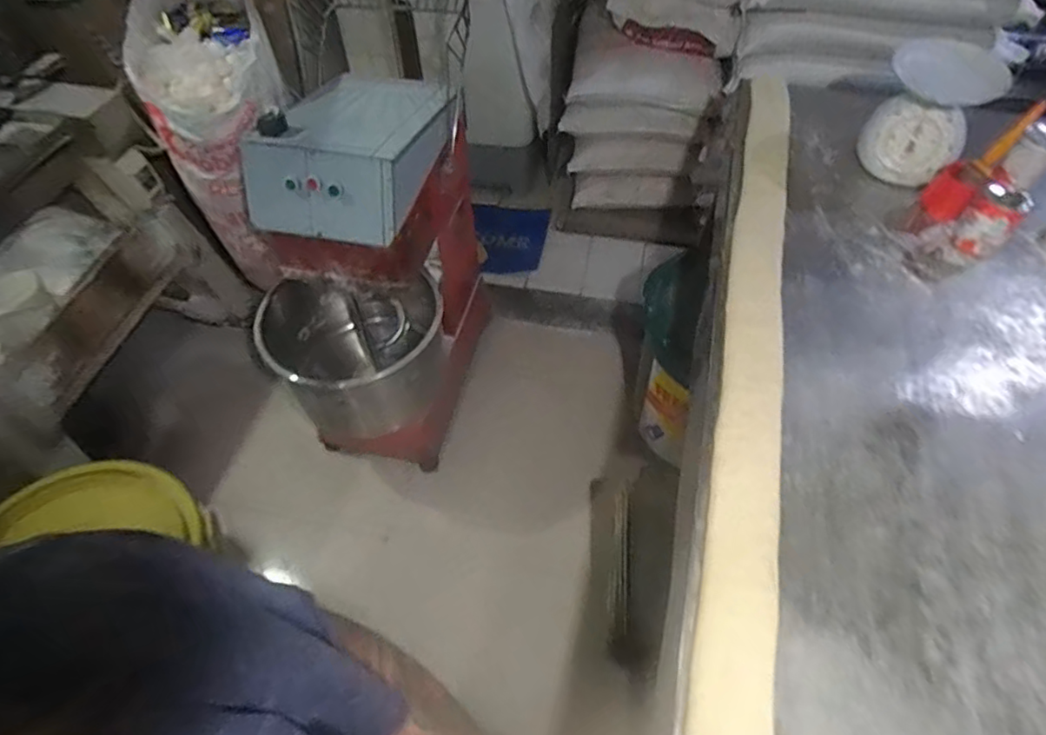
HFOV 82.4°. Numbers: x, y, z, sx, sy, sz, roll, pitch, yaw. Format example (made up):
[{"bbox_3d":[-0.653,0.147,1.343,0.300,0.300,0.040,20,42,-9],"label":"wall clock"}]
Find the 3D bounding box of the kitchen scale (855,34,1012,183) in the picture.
[{"bbox_3d":[0.757,-0.476,1.121,0.186,0.199,0.161,28,59,20],"label":"kitchen scale"}]

